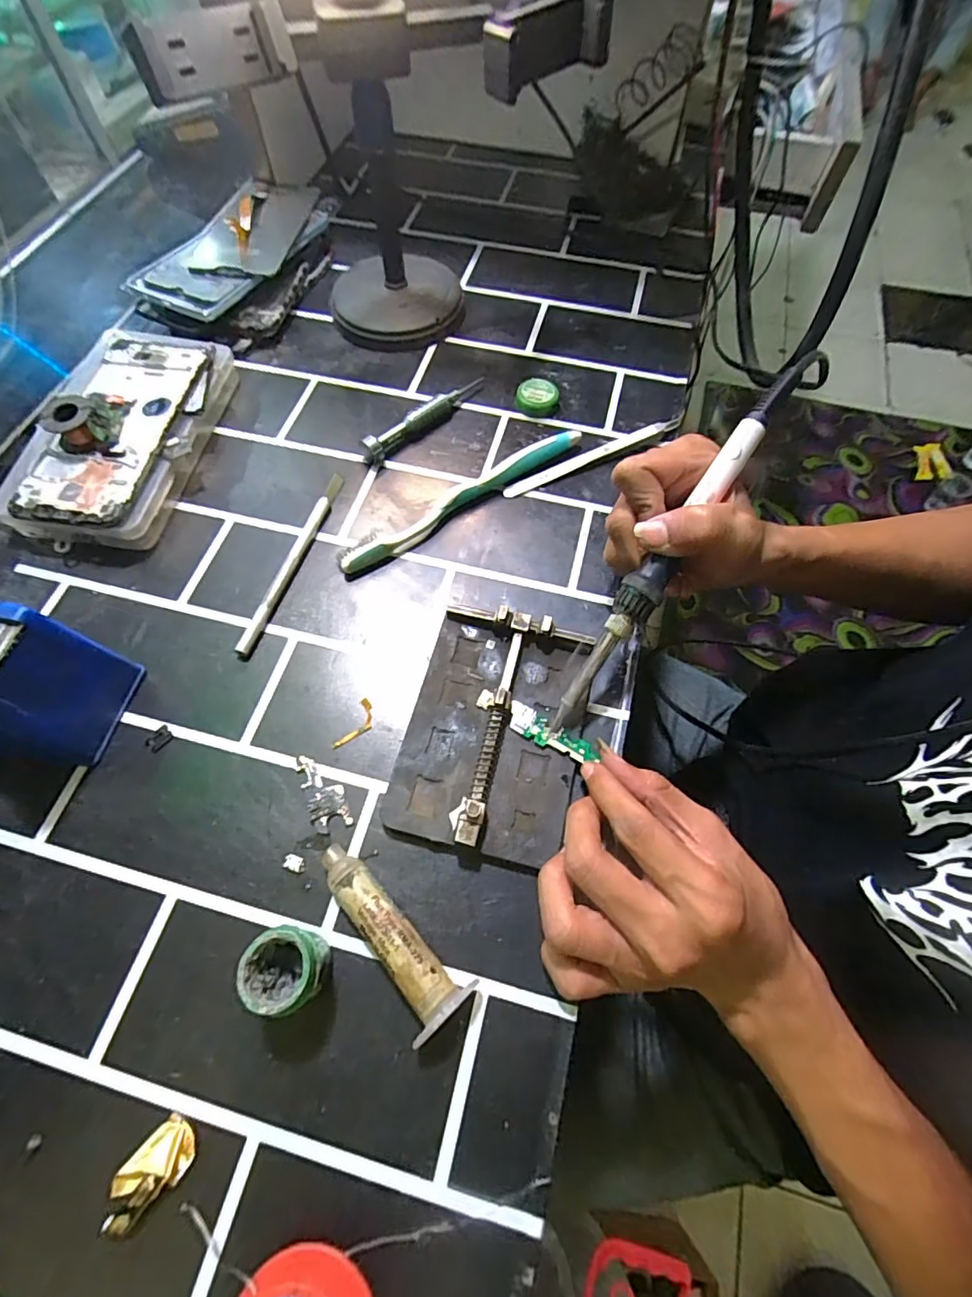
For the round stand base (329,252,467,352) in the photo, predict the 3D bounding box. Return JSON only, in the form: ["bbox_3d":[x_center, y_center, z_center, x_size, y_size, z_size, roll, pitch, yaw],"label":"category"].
[{"bbox_3d":[-0.072,-0.284,0.441,0.104,0.027,0.098,0,63,0],"label":"round stand base"}]

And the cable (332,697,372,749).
[{"bbox_3d":[-0.069,0.042,0.289,0.013,0.004,0.031,25,66,12],"label":"cable"}]

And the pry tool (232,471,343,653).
[{"bbox_3d":[-0.119,-0.056,0.336,0.008,0.008,0.135,14,64,7],"label":"pry tool"}]

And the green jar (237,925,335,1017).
[{"bbox_3d":[-0.080,0.132,0.225,0.031,0.037,0.029,0,63,0],"label":"green jar"}]

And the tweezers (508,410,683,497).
[{"bbox_3d":[0.079,-0.136,0.375,0.143,0.010,0.011,-23,66,-11],"label":"tweezers"}]

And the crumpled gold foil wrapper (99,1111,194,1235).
[{"bbox_3d":[-0.128,0.200,0.206,0.019,0.009,0.033,39,69,17],"label":"crumpled gold foil wrapper"}]

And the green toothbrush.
[{"bbox_3d":[-0.012,-0.098,0.353,0.184,0.015,0.023,-28,67,-14],"label":"green toothbrush"}]

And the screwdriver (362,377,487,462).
[{"bbox_3d":[-0.040,-0.169,0.387,0.017,0.018,0.116,38,69,17],"label":"screwdriver"}]

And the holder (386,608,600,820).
[{"bbox_3d":[0.006,0.036,0.282,0.087,0.021,0.117,13,64,6],"label":"holder"}]

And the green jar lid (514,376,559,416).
[{"bbox_3d":[0.038,-0.186,0.399,0.031,0.013,0.031,8,64,4],"label":"green jar lid"}]

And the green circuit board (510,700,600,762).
[{"bbox_3d":[0.034,0.045,0.284,0.047,0.009,0.015,24,71,11],"label":"green circuit board"}]

